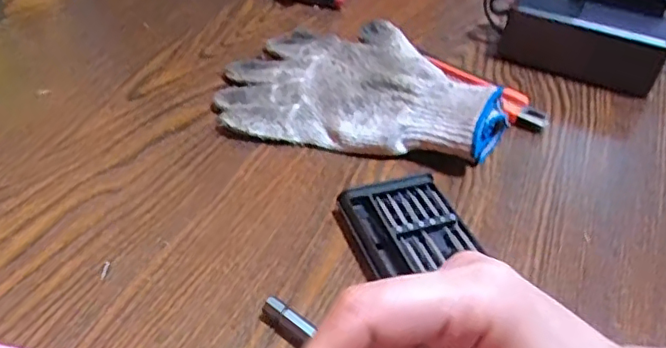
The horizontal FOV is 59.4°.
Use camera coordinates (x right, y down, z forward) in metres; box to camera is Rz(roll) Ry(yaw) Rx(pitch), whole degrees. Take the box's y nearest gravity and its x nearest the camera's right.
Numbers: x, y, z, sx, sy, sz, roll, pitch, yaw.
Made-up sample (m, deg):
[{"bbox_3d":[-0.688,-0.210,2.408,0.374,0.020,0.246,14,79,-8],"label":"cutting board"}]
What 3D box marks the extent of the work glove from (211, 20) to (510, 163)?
[{"bbox_3d":[0.024,-0.069,0.450,0.210,0.045,0.144,11,40,4],"label":"work glove"}]

